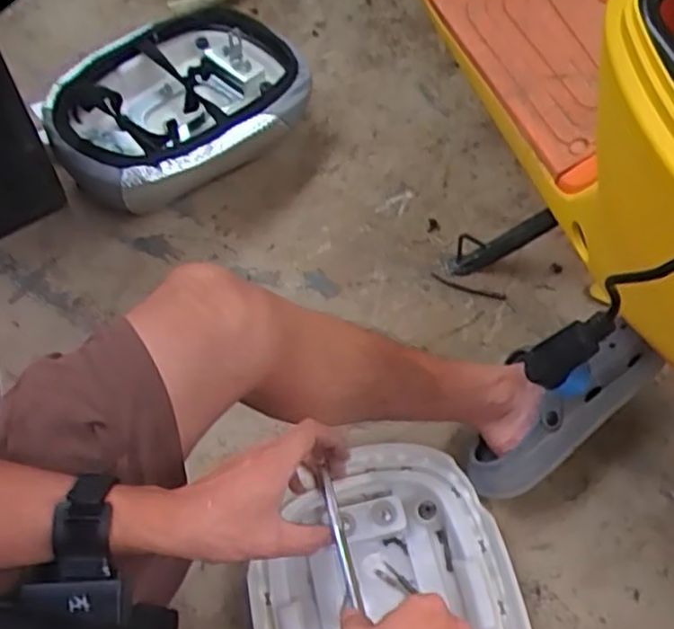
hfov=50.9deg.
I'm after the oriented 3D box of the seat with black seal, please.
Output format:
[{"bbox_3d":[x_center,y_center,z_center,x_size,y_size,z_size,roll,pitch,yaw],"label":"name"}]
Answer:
[{"bbox_3d":[-0.213,-0.287,0.988,0.354,0.137,0.259,-40,68,-18],"label":"seat with black seal"}]

